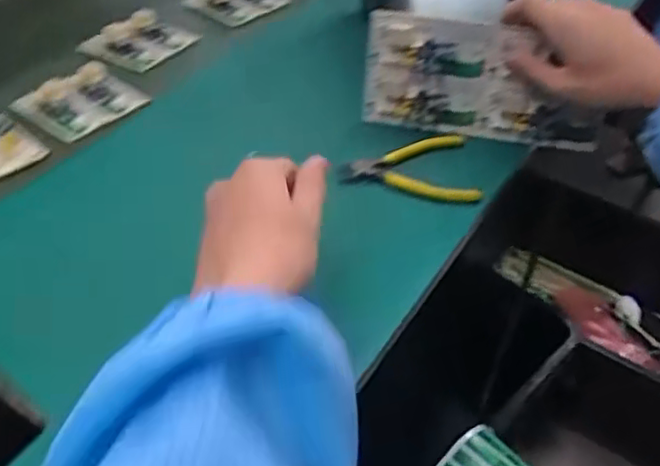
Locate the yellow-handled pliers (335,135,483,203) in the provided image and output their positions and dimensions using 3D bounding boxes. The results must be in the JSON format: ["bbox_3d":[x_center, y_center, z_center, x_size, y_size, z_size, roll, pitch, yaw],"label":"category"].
[{"bbox_3d":[0.067,-0.058,0.578,0.120,0.012,0.094,-4,42,-2],"label":"yellow-handled pliers"}]

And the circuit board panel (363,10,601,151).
[{"bbox_3d":[0.141,-0.140,0.602,0.214,0.103,0.021,9,24,7],"label":"circuit board panel"}]

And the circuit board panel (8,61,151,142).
[{"bbox_3d":[-0.254,-0.135,0.661,0.083,0.026,0.105,25,49,27],"label":"circuit board panel"}]

